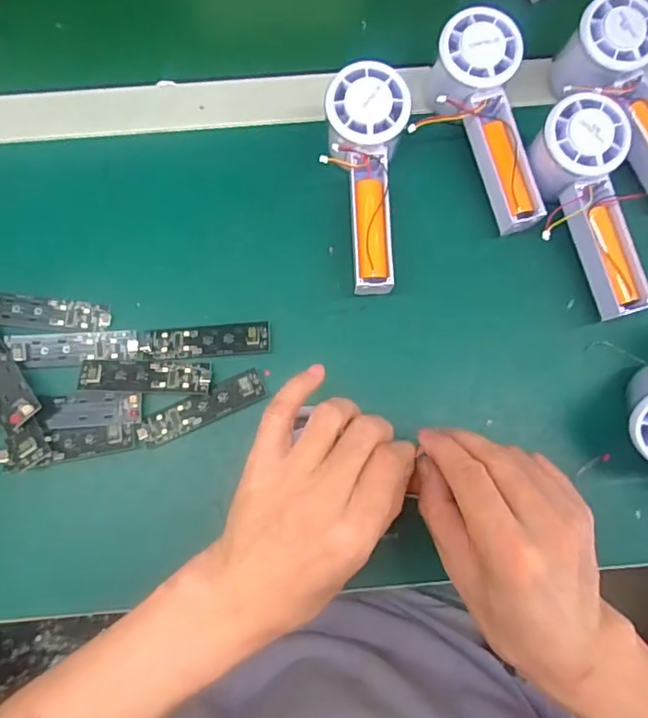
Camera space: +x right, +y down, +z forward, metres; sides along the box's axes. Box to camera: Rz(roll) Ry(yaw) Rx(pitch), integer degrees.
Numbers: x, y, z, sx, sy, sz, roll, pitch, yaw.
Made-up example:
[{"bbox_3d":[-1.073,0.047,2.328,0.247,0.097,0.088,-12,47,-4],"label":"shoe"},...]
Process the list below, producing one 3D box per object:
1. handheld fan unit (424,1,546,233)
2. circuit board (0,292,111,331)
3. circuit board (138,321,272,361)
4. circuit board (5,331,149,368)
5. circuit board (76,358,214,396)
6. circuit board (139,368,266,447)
[{"bbox_3d":[0.113,-0.168,0.397,0.063,0.057,0.147,-11,81,-3],"label":"handheld fan unit"},{"bbox_3d":[-0.200,-0.033,0.393,0.089,0.005,0.023,5,79,-8],"label":"circuit board"},{"bbox_3d":[-0.084,-0.012,0.392,0.090,0.008,0.023,-5,73,0],"label":"circuit board"},{"bbox_3d":[-0.174,-0.007,0.391,0.093,0.008,0.024,-3,81,-2],"label":"circuit board"},{"bbox_3d":[-0.125,0.012,0.386,0.091,0.004,0.022,3,81,-1],"label":"circuit board"},{"bbox_3d":[-0.085,0.034,0.384,0.090,0.004,0.022,-24,82,-5],"label":"circuit board"}]

